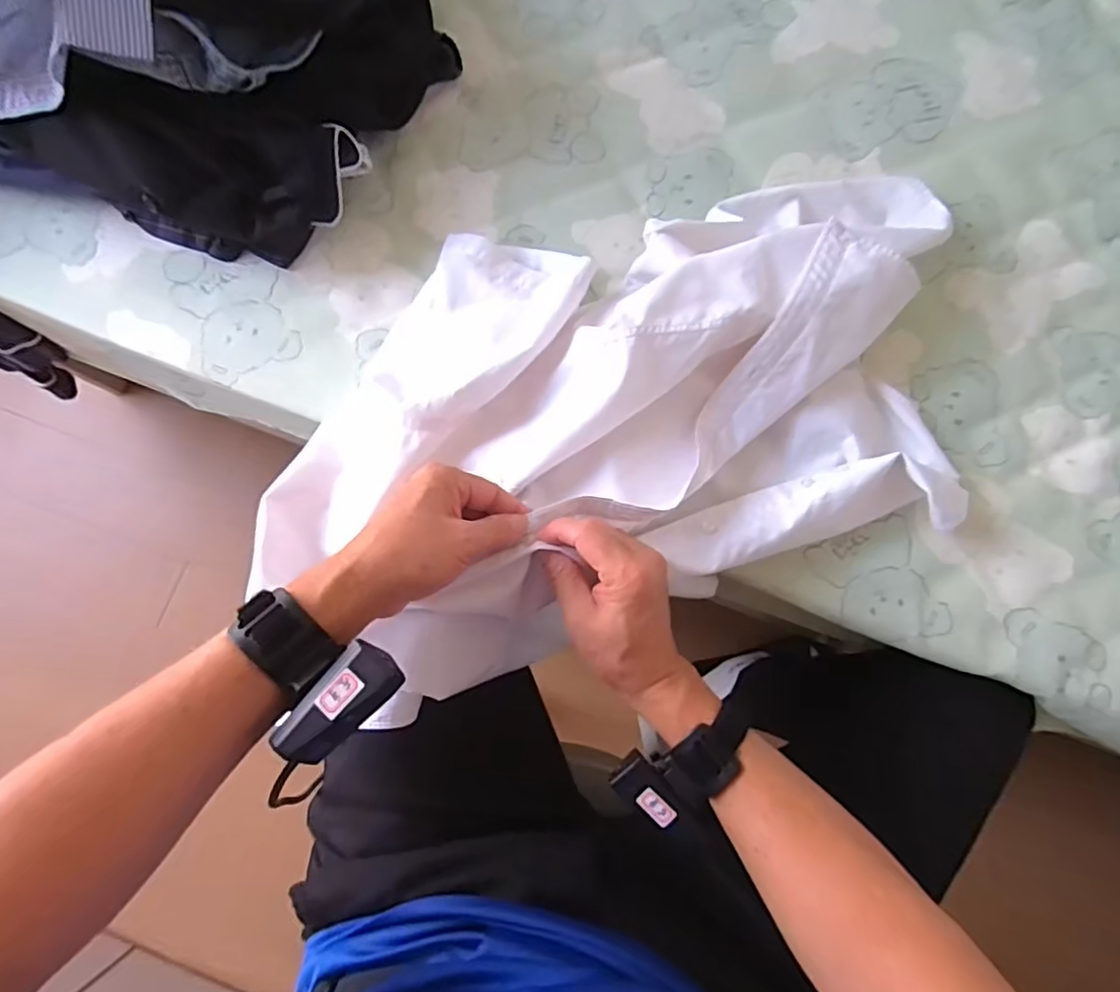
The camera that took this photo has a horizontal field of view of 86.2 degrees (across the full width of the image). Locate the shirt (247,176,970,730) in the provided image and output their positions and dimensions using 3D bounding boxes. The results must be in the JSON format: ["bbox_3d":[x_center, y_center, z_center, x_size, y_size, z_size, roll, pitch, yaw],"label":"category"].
[{"bbox_3d":[0.059,-0.081,0.496,0.601,0.088,0.348,-19,81,-3],"label":"shirt"}]

